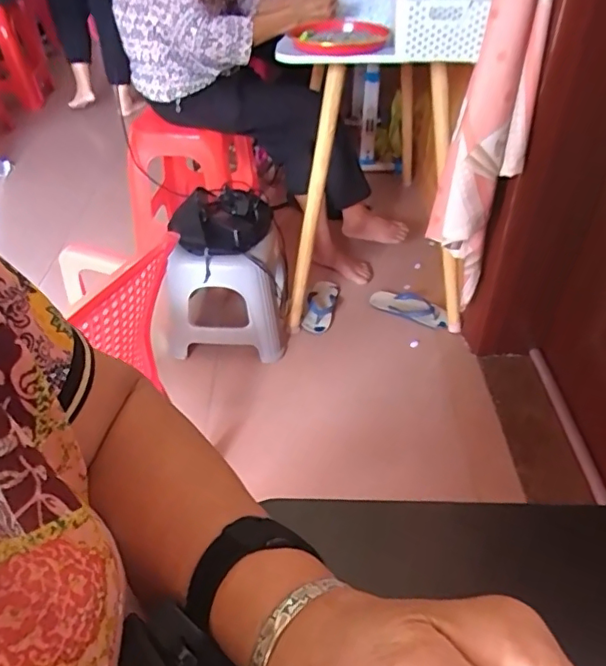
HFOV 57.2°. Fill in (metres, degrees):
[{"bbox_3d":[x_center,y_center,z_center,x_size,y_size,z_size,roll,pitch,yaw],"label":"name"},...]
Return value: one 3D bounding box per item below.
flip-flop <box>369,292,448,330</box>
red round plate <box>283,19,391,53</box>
[{"bbox_3d":[0.324,-0.080,1.676,0.248,0.035,0.098,23,47,24],"label":"flip-flop"},{"bbox_3d":[0.077,-0.669,1.241,0.210,0.028,0.206,-1,42,1],"label":"red round plate"}]

